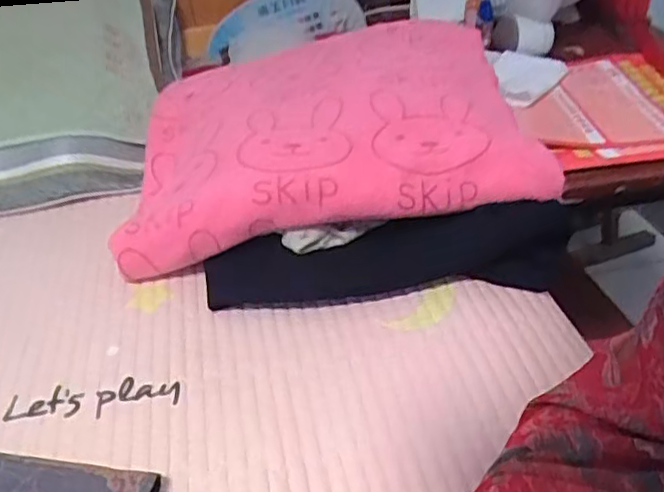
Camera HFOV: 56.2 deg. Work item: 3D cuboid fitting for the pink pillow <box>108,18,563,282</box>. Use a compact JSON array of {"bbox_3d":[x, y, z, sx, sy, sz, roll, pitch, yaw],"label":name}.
[{"bbox_3d":[-0.002,-0.115,0.546,0.325,0.082,0.311,-6,36,0],"label":"pink pillow"}]

